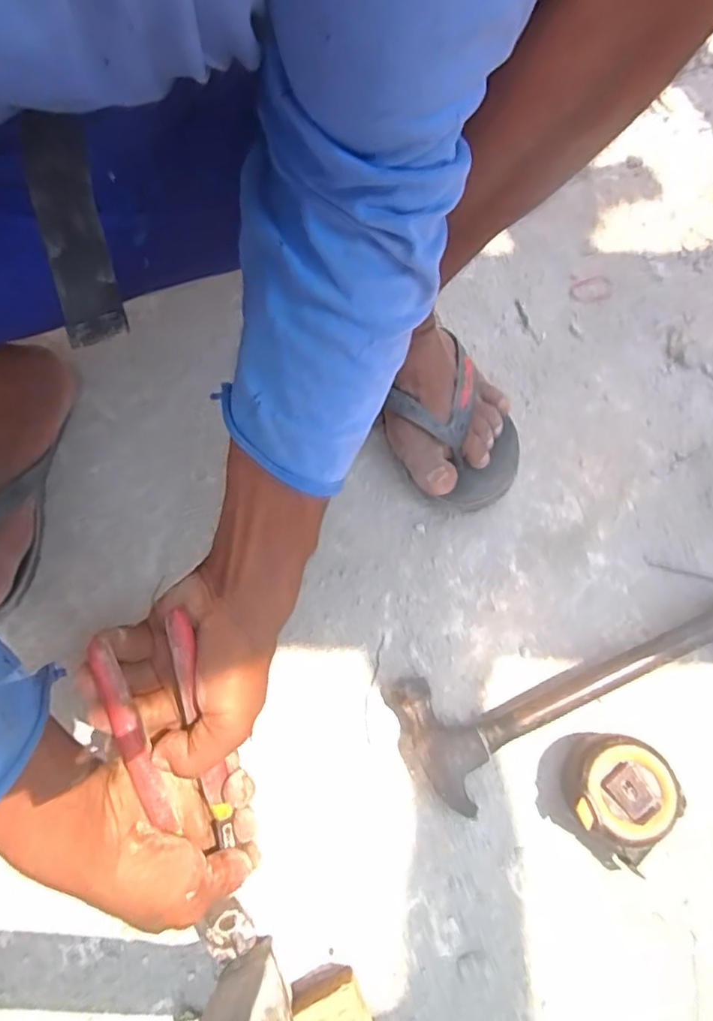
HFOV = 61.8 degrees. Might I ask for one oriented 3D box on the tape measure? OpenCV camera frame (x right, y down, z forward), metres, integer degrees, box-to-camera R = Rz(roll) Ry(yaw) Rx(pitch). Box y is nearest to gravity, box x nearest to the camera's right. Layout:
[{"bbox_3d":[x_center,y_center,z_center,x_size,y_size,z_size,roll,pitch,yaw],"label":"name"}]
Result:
[{"bbox_3d":[0.175,0.190,0.400,0.064,0.041,0.064,36,75,11],"label":"tape measure"}]

